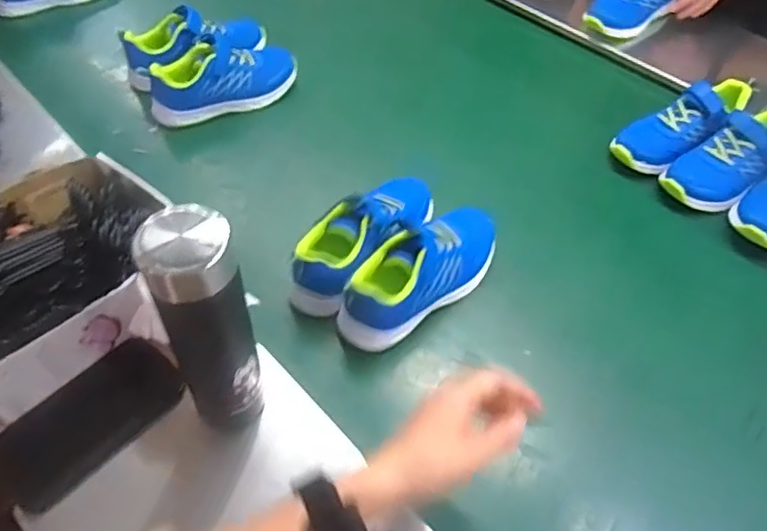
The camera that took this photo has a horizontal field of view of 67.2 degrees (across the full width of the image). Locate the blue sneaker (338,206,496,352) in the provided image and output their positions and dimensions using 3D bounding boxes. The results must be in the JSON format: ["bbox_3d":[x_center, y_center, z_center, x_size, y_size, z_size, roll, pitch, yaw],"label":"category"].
[{"bbox_3d":[0.042,0.006,0.635,0.209,0.092,0.080,-36,59,-28],"label":"blue sneaker"}]

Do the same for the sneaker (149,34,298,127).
[{"bbox_3d":[-0.230,-0.271,0.838,0.215,0.097,0.076,-21,53,-18],"label":"sneaker"}]

